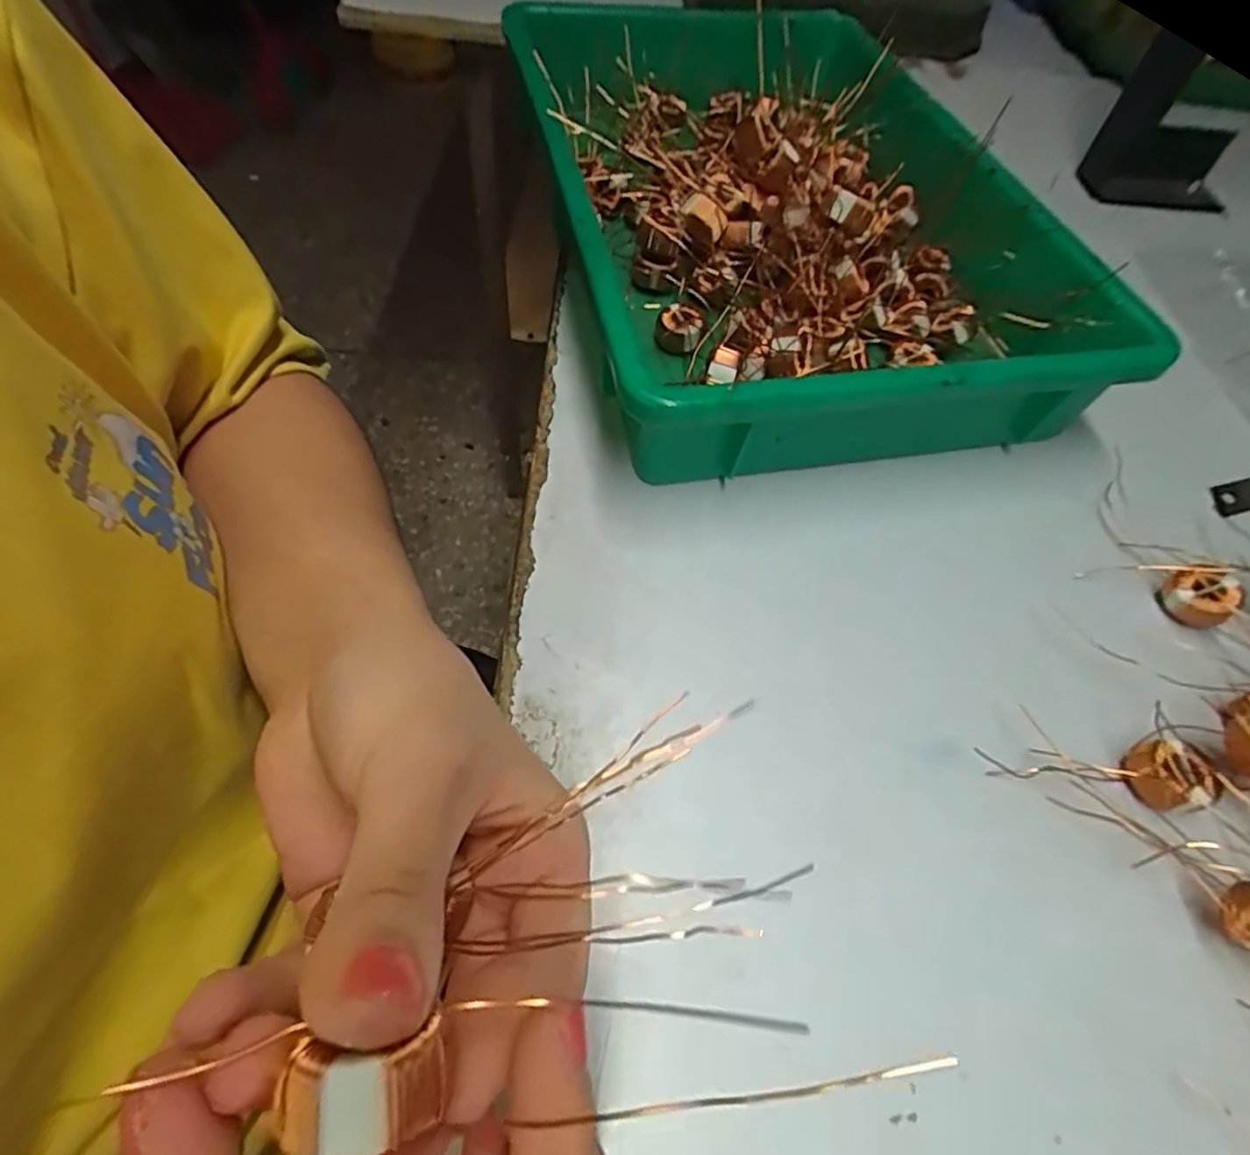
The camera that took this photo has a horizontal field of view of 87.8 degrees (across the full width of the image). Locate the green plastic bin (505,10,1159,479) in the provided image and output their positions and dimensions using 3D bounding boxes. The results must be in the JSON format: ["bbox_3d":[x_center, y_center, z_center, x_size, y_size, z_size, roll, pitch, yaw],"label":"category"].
[{"bbox_3d":[0.072,-0.222,0.373,0.234,0.072,0.398,-9,58,-10],"label":"green plastic bin"}]

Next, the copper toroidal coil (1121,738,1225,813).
[{"bbox_3d":[0.186,0.069,0.225,0.030,0.014,0.024,-14,59,-14],"label":"copper toroidal coil"}]

